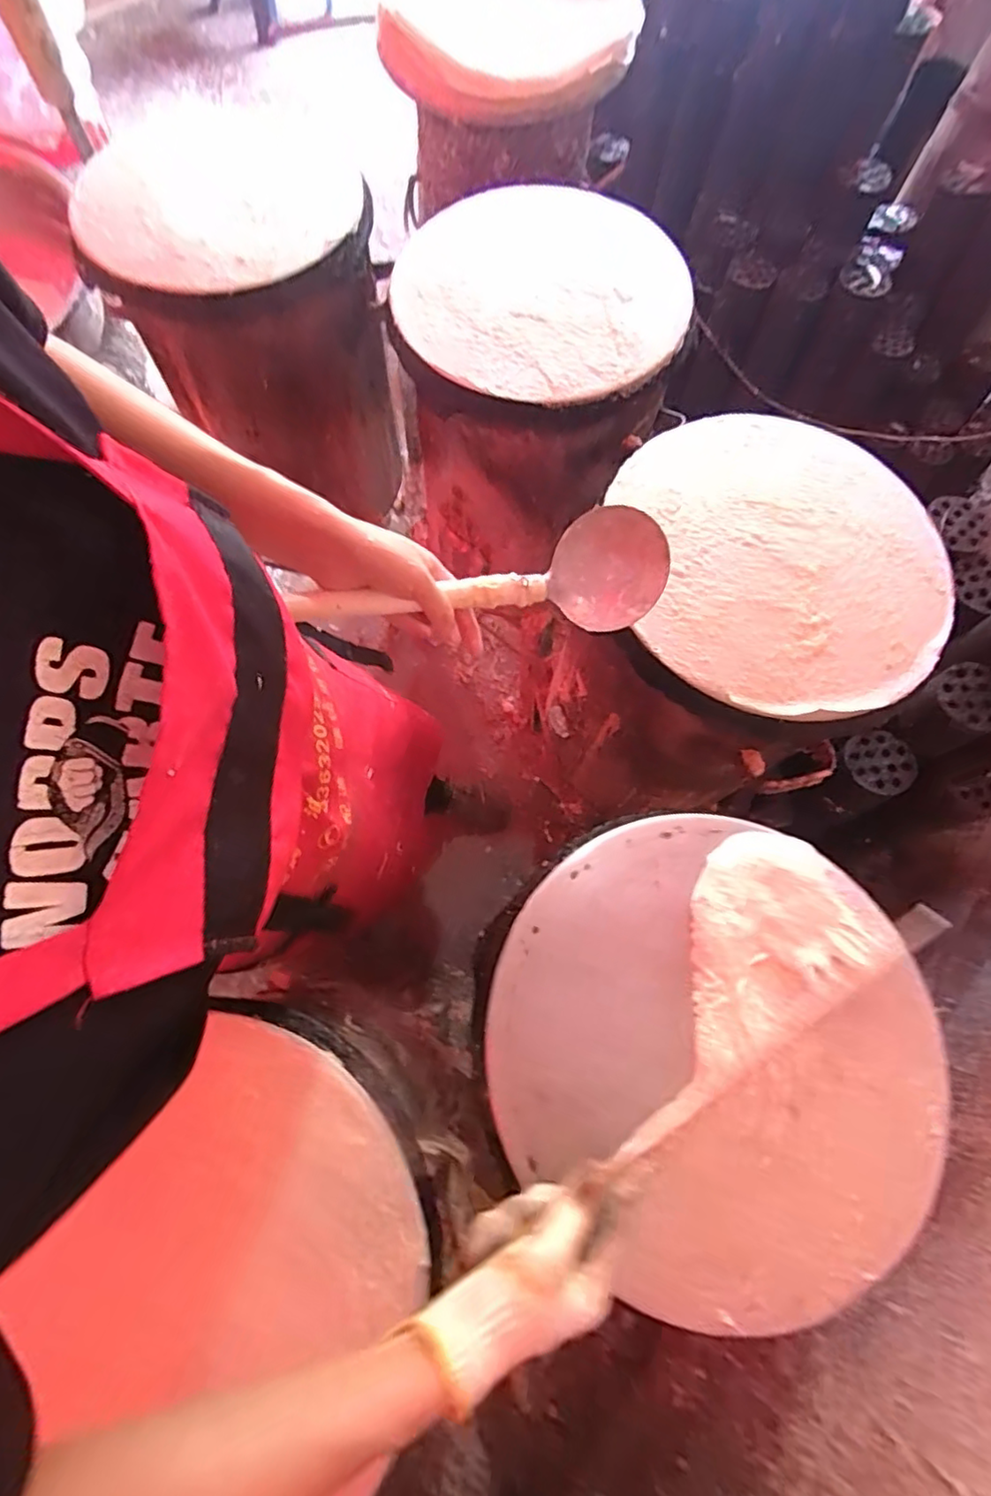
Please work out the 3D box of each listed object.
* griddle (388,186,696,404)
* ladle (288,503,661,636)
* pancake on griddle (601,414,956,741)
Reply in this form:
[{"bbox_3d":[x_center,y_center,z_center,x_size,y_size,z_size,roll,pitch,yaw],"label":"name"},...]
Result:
[{"bbox_3d":[0.059,-0.601,0.817,0.379,0.046,0.386,1,71,-2],"label":"griddle"},{"bbox_3d":[-0.015,-0.118,0.464,0.288,0.058,0.086,-11,72,-12],"label":"ladle"},{"bbox_3d":[0.314,-0.199,0.659,0.356,0.031,0.374,-5,72,-4],"label":"pancake on griddle"}]

